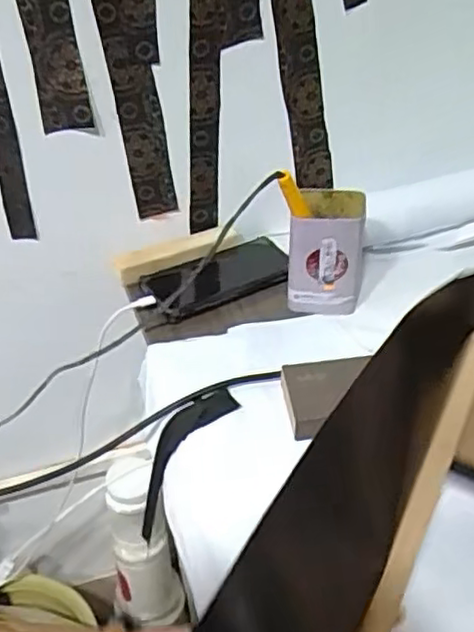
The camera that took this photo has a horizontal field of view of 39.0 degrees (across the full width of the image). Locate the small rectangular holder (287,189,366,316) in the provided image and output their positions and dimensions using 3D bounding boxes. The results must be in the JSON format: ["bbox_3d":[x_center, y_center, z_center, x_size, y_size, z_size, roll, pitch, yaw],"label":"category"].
[{"bbox_3d":[0.091,-0.070,0.691,0.074,0.110,0.069,5,40,7],"label":"small rectangular holder"}]

